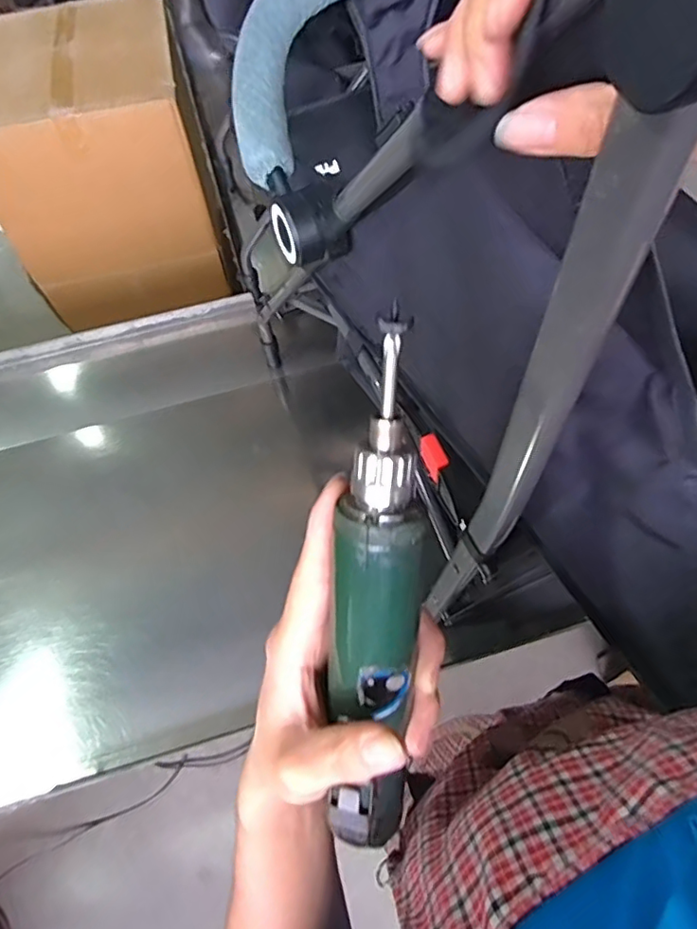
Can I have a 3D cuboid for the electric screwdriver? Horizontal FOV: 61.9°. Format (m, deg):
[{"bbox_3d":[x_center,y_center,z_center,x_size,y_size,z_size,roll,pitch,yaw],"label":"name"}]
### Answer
[{"bbox_3d":[0.012,0.069,0.252,0.038,0.233,0.033,4,17,7],"label":"electric screwdriver"}]

